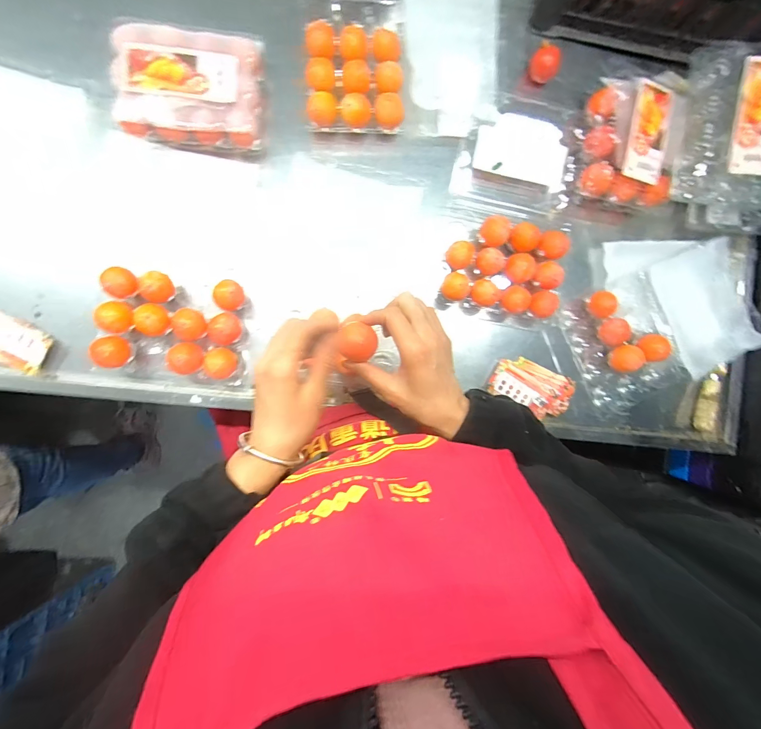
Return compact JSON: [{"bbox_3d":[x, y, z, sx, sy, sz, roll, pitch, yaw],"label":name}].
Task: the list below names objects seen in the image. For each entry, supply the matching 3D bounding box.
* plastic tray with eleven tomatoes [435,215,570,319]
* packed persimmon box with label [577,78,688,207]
[{"bbox_3d":[0.180,-0.144,0.525,0.171,0.044,0.132,7,90,-7],"label":"plastic tray with eleven tomatoes"},{"bbox_3d":[0.370,-0.339,0.530,0.134,0.057,0.184,9,89,-7],"label":"packed persimmon box with label"}]

